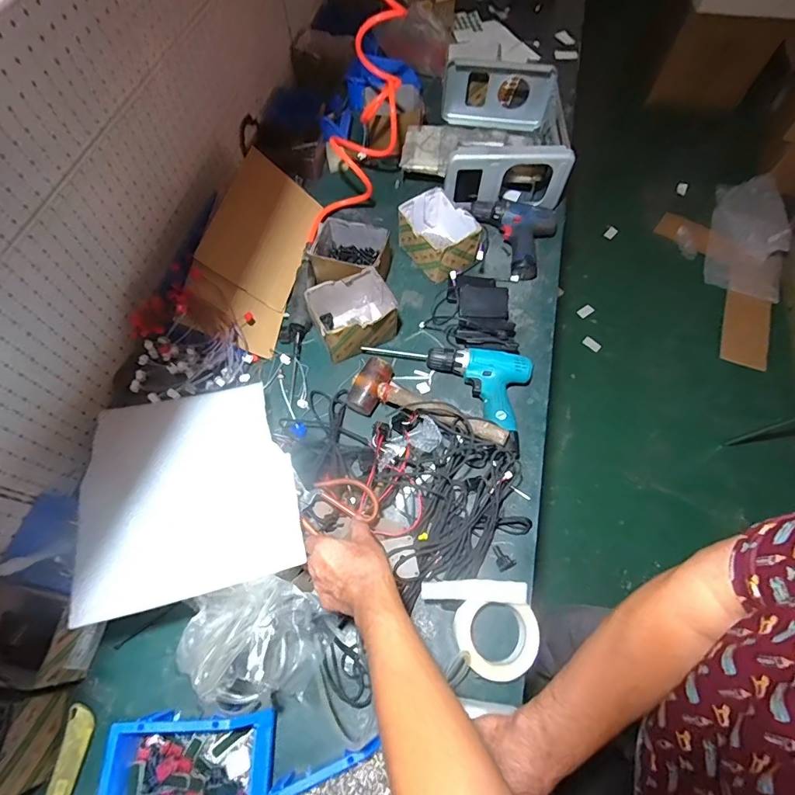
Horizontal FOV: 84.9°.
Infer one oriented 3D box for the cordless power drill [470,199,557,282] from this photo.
[{"bbox_3d":[0.235,-0.341,0.922,0.179,0.061,0.179,16,66,8],"label":"cordless power drill"}]

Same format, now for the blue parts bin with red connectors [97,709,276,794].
[{"bbox_3d":[-0.252,0.459,0.534,0.192,0.075,0.119,0,65,0],"label":"blue parts bin with red connectors"}]

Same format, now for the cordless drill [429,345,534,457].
[{"bbox_3d":[0.174,-0.025,0.777,0.147,0.051,0.235,-34,69,-15],"label":"cordless drill"}]

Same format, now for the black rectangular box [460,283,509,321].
[{"bbox_3d":[0.172,-0.190,0.863,0.098,0.025,0.071,7,83,-2],"label":"black rectangular box"}]

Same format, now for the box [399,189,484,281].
[{"bbox_3d":[0.086,-0.331,0.892,0.125,0.092,0.157,-37,70,-16],"label":"box"}]

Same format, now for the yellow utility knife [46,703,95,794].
[{"bbox_3d":[-0.422,0.472,0.553,0.032,0.017,0.137,2,65,1],"label":"yellow utility knife"}]

